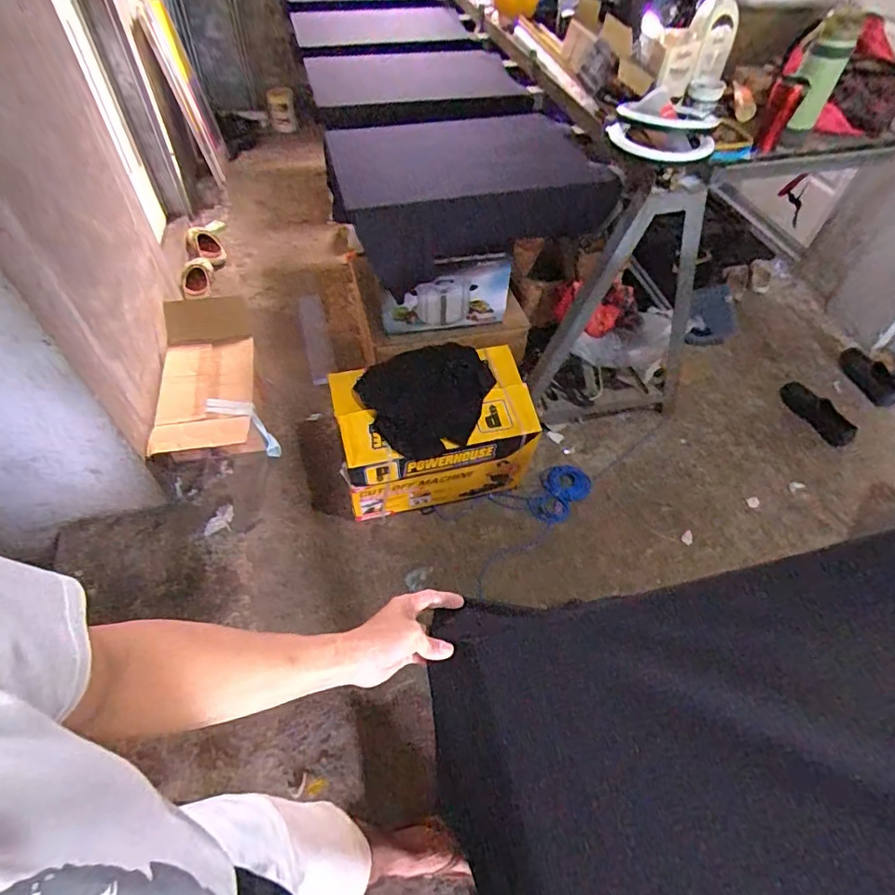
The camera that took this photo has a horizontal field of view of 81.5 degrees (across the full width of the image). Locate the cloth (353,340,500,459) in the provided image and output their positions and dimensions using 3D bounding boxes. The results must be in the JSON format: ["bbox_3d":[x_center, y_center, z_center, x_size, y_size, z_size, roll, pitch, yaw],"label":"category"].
[{"bbox_3d":[-0.043,-0.142,1.438,0.346,0.033,0.323,-26,70,-10],"label":"cloth"}]

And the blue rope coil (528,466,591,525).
[{"bbox_3d":[0.374,0.156,1.755,0.156,0.054,0.262,34,59,22],"label":"blue rope coil"}]

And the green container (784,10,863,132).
[{"bbox_3d":[0.984,-0.981,1.362,0.090,0.255,0.106,16,28,11],"label":"green container"}]

